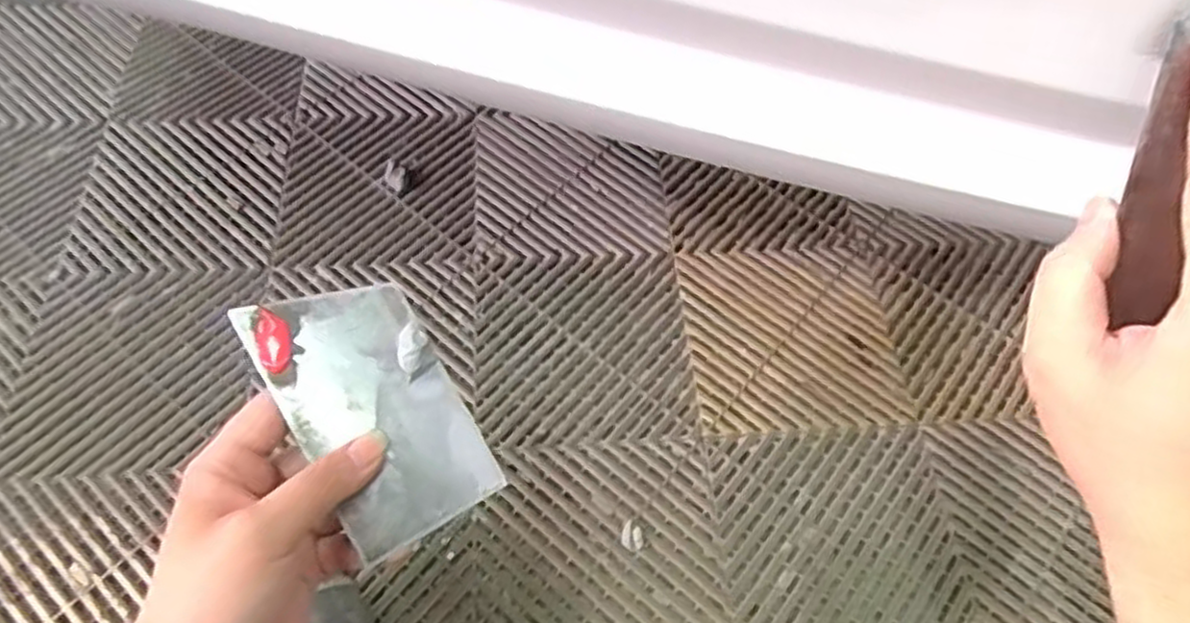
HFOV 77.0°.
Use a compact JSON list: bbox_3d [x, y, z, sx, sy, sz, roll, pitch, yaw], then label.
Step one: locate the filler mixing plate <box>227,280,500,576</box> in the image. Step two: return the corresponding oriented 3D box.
[{"bbox_3d":[-0.106,0.046,0.360,0.074,0.009,0.130,-29,91,-13],"label":"filler mixing plate"}]

